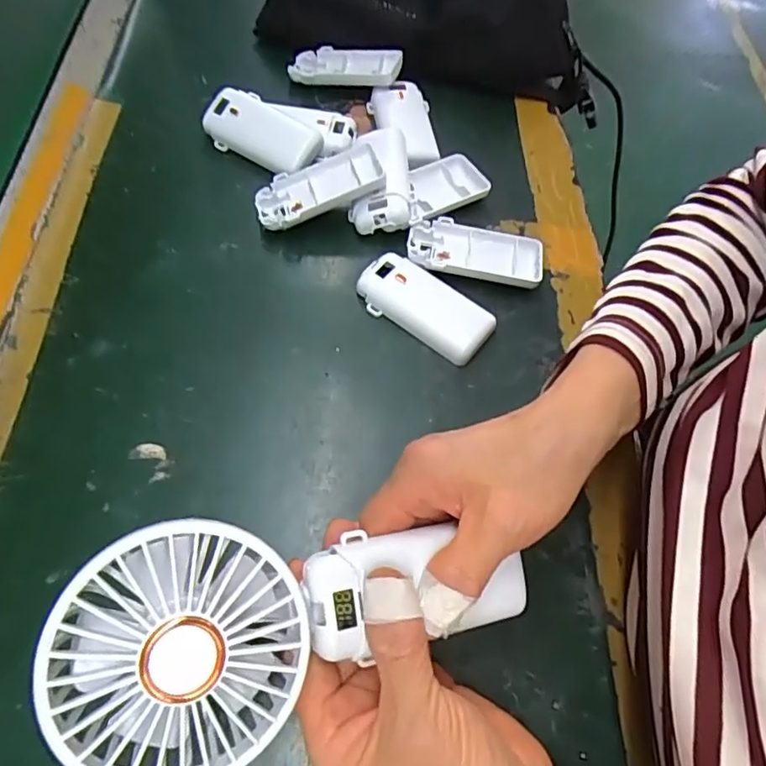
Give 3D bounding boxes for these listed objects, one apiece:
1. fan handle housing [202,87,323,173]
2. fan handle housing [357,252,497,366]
[{"bbox_3d":[-0.095,-0.196,0.435,0.092,0.020,0.046,26,87,1],"label":"fan handle housing"},{"bbox_3d":[0.029,-0.053,0.375,0.093,0.014,0.044,32,64,13],"label":"fan handle housing"}]

